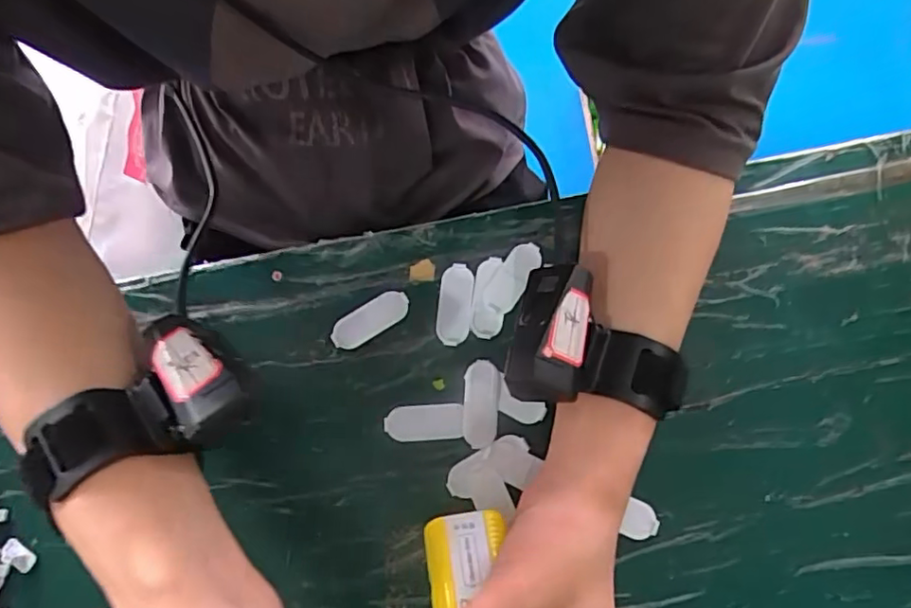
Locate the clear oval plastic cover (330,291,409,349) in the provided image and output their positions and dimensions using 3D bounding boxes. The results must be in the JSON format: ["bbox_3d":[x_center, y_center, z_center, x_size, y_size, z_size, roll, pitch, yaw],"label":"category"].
[{"bbox_3d":[-0.052,0.009,0.365,0.050,0.004,0.021,-34,78,-5],"label":"clear oval plastic cover"}]

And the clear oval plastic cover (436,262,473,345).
[{"bbox_3d":[0.000,0.000,0.364,0.021,0.004,0.050,6,77,4],"label":"clear oval plastic cover"}]

